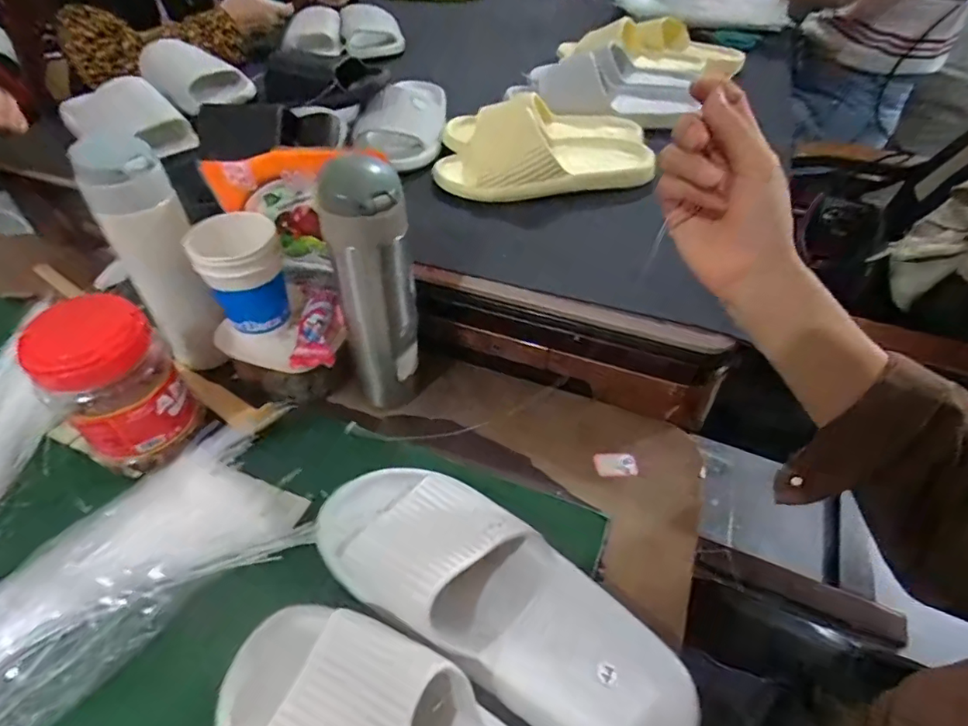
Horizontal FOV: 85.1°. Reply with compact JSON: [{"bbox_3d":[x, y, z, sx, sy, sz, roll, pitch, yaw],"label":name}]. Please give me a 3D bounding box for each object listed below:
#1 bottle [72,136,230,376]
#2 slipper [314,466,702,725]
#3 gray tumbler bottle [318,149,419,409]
[{"bbox_3d":[-0.295,-0.090,0.486,0.064,0.218,0.061,-22,47,-23],"label":"bottle"},{"bbox_3d":[0.006,0.153,0.358,0.288,0.058,0.112,28,48,27],"label":"slipper"},{"bbox_3d":[-0.092,-0.062,0.461,0.061,0.222,0.058,-2,45,-4],"label":"gray tumbler bottle"}]

